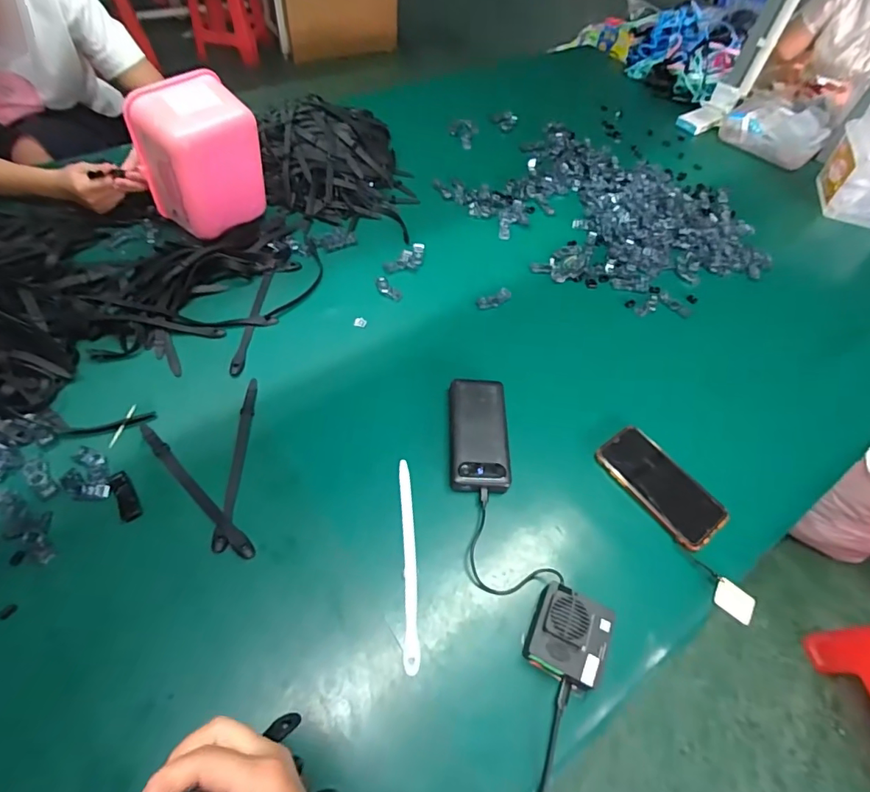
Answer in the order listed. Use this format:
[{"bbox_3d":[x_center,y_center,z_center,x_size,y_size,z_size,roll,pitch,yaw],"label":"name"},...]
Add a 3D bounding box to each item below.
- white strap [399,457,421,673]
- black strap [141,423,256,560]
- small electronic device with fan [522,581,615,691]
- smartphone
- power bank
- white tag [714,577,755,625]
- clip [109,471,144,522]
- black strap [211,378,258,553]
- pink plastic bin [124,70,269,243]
[{"bbox_3d":[-0.030,0.176,0.520,0.017,0.004,0.223,-1,55,-7],"label":"white strap"},{"bbox_3d":[-0.276,0.105,0.539,0.215,0.004,0.016,39,60,20],"label":"black strap"},{"bbox_3d":[0.135,0.238,0.469,0.071,0.041,0.077,24,56,11],"label":"small electronic device with fan"},{"bbox_3d":[0.283,0.111,0.592,0.083,0.012,0.158,-31,63,-24],"label":"smartphone"},{"bbox_3d":[0.057,0.048,0.602,0.073,0.033,0.147,3,54,-4],"label":"power bank"},{"bbox_3d":[0.335,0.229,0.527,0.049,0.007,0.032,34,76,0],"label":"white tag"},{"bbox_3d":[-0.347,0.112,0.529,0.021,0.007,0.060,-27,62,-23],"label":"clip"},{"bbox_3d":[-0.237,0.074,0.569,0.016,0.005,0.223,0,55,-6],"label":"black strap"},{"bbox_3d":[-0.344,-0.347,0.708,0.099,0.194,0.150,40,60,21],"label":"pink plastic bin"}]

